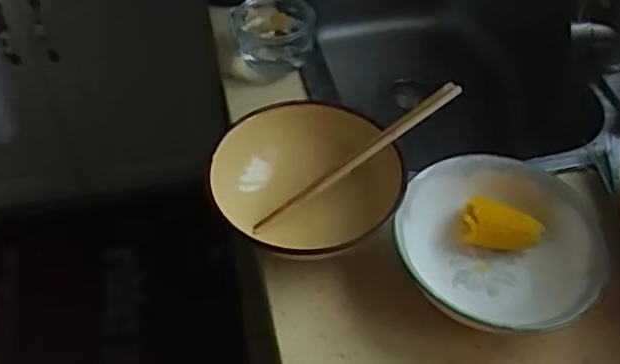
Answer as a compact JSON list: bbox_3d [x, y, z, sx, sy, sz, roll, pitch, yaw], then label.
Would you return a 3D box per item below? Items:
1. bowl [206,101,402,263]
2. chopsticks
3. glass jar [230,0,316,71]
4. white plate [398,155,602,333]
[{"bbox_3d":[-0.006,0.003,0.615,0.156,0.071,0.167,0,50,0],"label":"bowl"},{"bbox_3d":[0.044,-0.021,0.621,0.231,0.015,0.016,-35,55,0],"label":"chopsticks"},{"bbox_3d":[-0.043,-0.182,0.796,0.093,0.062,0.093,0,50,0],"label":"glass jar"},{"bbox_3d":[0.165,0.062,0.592,0.173,0.070,0.166,4,50,3],"label":"white plate"}]

